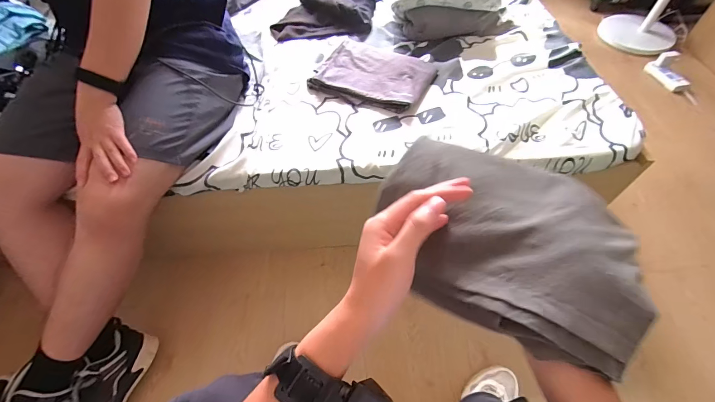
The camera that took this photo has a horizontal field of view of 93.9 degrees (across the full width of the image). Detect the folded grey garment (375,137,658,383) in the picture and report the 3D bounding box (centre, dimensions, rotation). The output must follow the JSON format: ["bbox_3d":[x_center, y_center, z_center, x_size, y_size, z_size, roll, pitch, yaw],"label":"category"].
[{"bbox_3d":[0.142,0.033,0.339,0.250,0.061,0.173,27,60,18],"label":"folded grey garment"}]

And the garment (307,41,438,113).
[{"bbox_3d":[0.046,-0.324,0.859,0.273,0.028,0.198,19,58,14],"label":"garment"}]

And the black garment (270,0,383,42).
[{"bbox_3d":[-0.092,-0.610,1.024,0.283,0.088,0.277,6,55,5],"label":"black garment"}]

